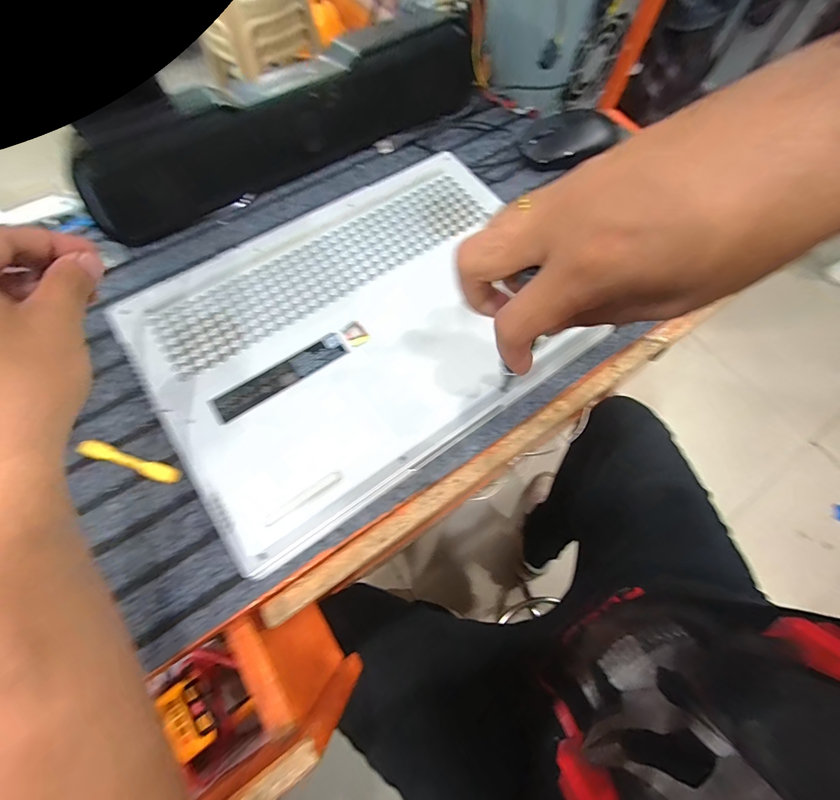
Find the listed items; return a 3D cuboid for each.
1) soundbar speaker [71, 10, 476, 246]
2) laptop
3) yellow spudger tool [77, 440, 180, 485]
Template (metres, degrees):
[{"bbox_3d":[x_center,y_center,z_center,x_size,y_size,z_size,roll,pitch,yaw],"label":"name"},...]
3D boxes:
[{"bbox_3d":[-0.115,-0.279,0.375,0.427,0.082,0.053,-31,72,-13],"label":"soundbar speaker"},{"bbox_3d":[-0.048,-0.067,0.317,0.339,0.028,0.253,-33,72,-14],"label":"laptop"},{"bbox_3d":[-0.224,0.047,0.282,0.080,0.008,0.013,18,68,6],"label":"yellow spudger tool"}]

